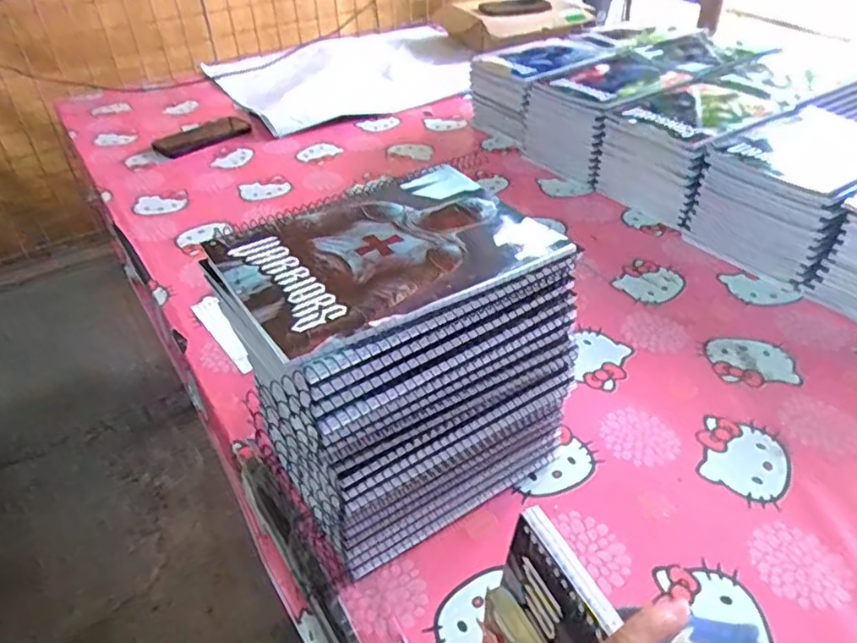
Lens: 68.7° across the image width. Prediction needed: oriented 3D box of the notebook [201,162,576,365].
[{"bbox_3d":[-0.029,-0.051,0.410,0.196,0.009,0.151,-23,43,-24],"label":"notebook"}]

